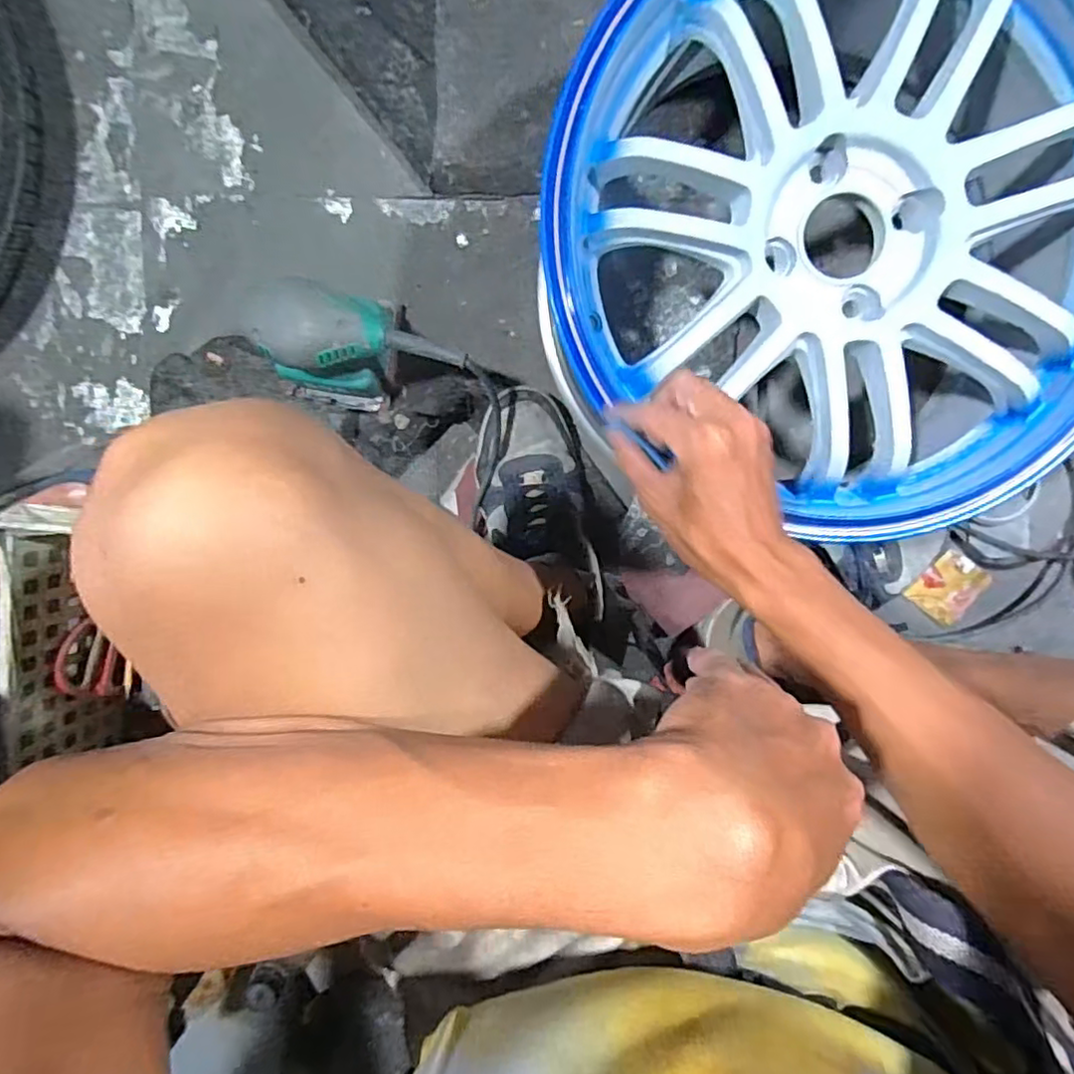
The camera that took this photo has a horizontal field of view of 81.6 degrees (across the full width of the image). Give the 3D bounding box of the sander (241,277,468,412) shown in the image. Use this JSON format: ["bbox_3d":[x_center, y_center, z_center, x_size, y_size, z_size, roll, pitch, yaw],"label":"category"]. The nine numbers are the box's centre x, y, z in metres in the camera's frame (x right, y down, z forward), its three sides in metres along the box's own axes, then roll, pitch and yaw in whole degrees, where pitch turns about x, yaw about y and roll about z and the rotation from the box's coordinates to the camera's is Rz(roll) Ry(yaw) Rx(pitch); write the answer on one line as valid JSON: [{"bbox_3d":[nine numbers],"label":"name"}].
[{"bbox_3d":[-0.153,-0.174,0.577,0.183,0.130,0.101,9,99,0],"label":"sander"}]

